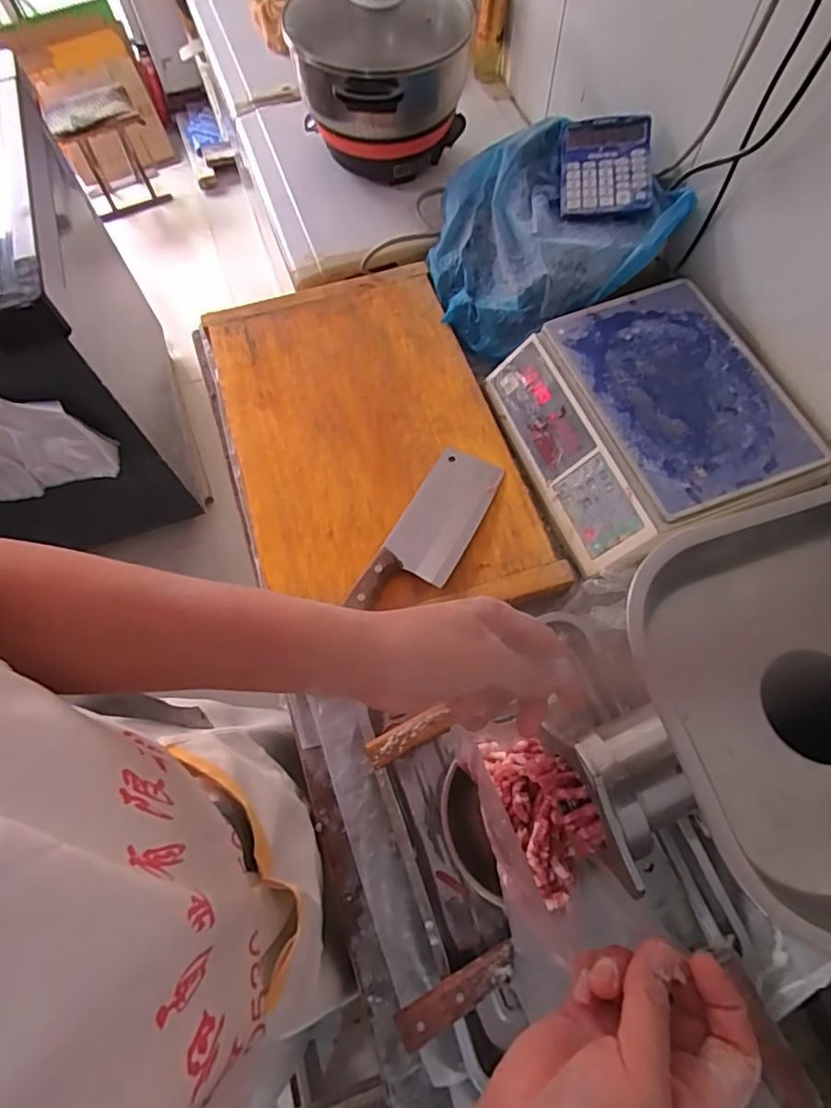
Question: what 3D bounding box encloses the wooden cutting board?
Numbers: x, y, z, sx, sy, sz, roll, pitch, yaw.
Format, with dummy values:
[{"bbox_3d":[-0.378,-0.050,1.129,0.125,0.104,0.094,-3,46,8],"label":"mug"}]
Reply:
[{"bbox_3d":[-0.074,-0.164,0.759,0.369,0.041,0.577,-18,67,-6],"label":"wooden cutting board"}]

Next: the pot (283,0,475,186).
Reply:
[{"bbox_3d":[-0.046,-0.740,0.870,0.260,0.238,0.254,-1,66,1],"label":"pot"}]

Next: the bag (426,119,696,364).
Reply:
[{"bbox_3d":[0.194,-0.459,0.801,0.327,0.141,0.278,-10,66,-3],"label":"bag"}]

